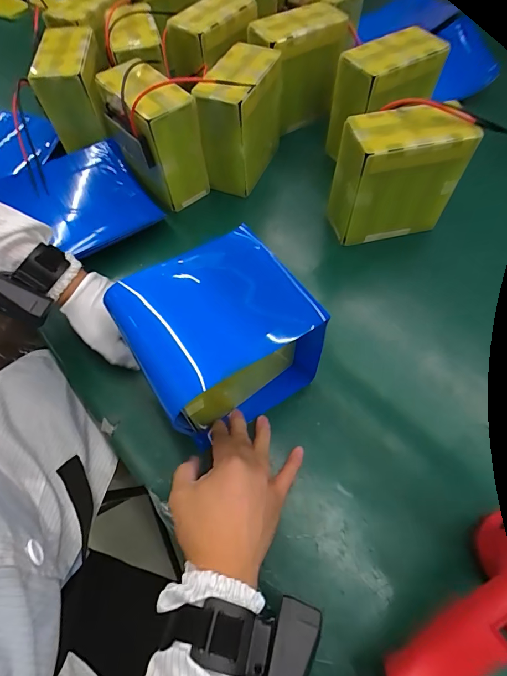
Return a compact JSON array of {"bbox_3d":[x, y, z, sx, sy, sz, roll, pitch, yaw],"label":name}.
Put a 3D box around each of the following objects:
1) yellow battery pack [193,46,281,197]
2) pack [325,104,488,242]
[{"bbox_3d":[-0.018,-0.328,0.548,0.083,0.151,0.154,14,64,9],"label":"yellow battery pack"},{"bbox_3d":[0.183,-0.207,0.487,0.147,0.157,0.074,-11,62,-4],"label":"pack"}]

